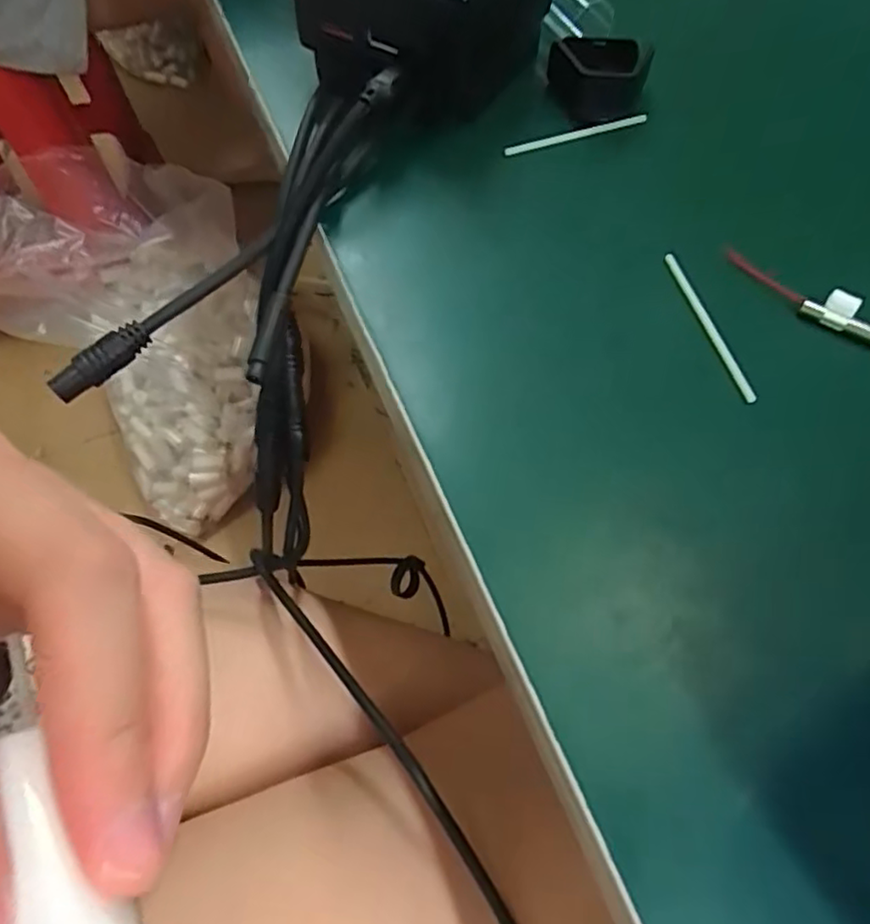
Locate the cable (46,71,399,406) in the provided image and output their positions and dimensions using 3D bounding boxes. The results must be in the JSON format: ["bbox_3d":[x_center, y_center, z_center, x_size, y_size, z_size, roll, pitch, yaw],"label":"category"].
[{"bbox_3d":[-0.066,-0.075,0.225,0.010,0.019,0.153,39,81,19],"label":"cable"}]

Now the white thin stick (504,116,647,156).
[{"bbox_3d":[0.054,-0.125,0.254,0.060,0.004,0.004,-18,63,-11],"label":"white thin stick"}]

